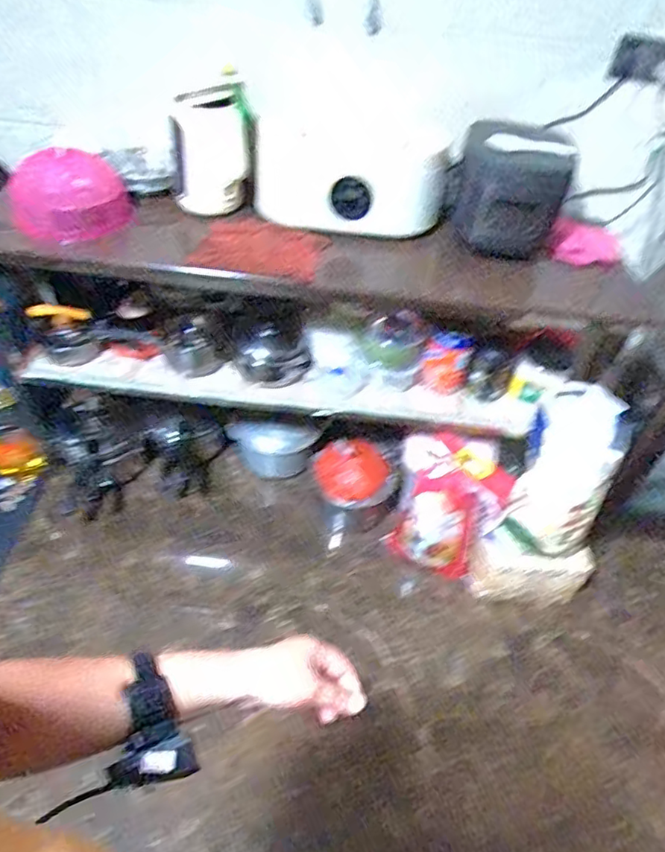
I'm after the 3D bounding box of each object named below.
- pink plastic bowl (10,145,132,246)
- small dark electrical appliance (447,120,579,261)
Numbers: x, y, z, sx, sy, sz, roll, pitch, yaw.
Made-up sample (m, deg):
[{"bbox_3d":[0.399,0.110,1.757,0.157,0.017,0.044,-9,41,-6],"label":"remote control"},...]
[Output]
[{"bbox_3d":[-0.551,-0.490,1.240,0.221,0.175,0.147,-10,48,-17],"label":"pink plastic bowl"},{"bbox_3d":[0.388,-0.514,1.304,0.250,0.232,0.131,18,46,10],"label":"small dark electrical appliance"}]

